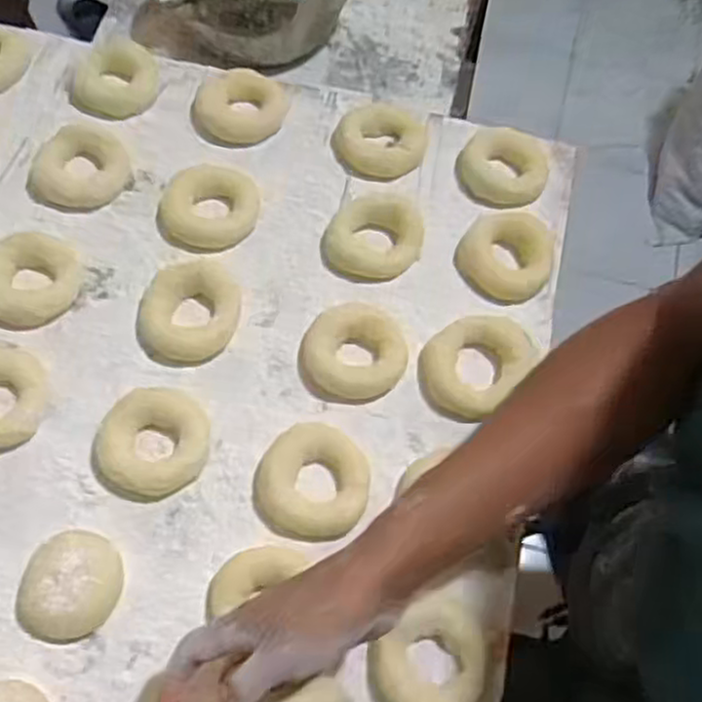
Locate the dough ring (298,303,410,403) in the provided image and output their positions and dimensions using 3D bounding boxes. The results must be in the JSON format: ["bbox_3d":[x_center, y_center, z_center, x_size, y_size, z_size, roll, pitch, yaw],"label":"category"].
[{"bbox_3d":[0.003,0.001,0.539,0.070,0.015,0.079,35,72,15],"label":"dough ring"}]

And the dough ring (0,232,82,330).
[{"bbox_3d":[-0.243,-0.054,0.553,0.068,0.020,0.076,22,69,11],"label":"dough ring"}]

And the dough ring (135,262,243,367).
[{"bbox_3d":[-0.119,-0.030,0.549,0.073,0.019,0.084,12,68,7],"label":"dough ring"}]

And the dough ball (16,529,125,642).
[{"bbox_3d":[-0.178,0.147,0.465,0.058,0.023,0.065,16,68,8],"label":"dough ball"}]

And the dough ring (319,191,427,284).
[{"bbox_3d":[0.018,-0.091,0.579,0.074,0.014,0.077,-1,67,1],"label":"dough ring"}]

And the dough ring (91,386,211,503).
[{"bbox_3d":[-0.138,0.064,0.512,0.075,0.018,0.077,-1,67,1],"label":"dough ring"}]

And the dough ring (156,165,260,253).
[{"bbox_3d":[-0.113,-0.114,0.589,0.075,0.010,0.078,-1,67,1],"label":"dough ring"}]

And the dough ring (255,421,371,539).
[{"bbox_3d":[-0.025,0.089,0.501,0.072,0.021,0.076,-1,67,1],"label":"dough ring"}]

